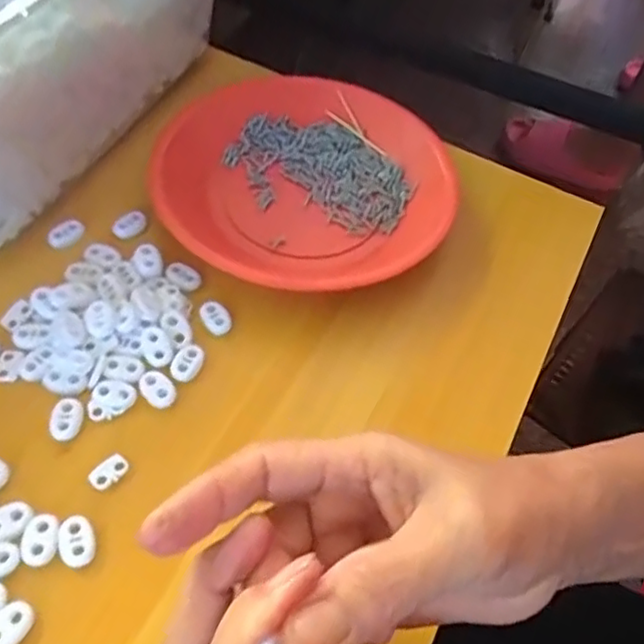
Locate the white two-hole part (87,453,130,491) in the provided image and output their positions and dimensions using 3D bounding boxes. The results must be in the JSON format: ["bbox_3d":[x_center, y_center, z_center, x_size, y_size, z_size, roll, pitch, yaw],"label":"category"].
[{"bbox_3d":[-0.105,0.073,0.319,0.012,0.004,0.019,36,58,18],"label":"white two-hole part"}]

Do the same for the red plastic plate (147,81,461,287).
[{"bbox_3d":[-0.012,-0.101,0.440,0.195,0.022,0.195,3,54,-5],"label":"red plastic plate"}]

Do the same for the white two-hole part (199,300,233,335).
[{"bbox_3d":[-0.062,-0.003,0.375,0.014,0.007,0.022,-34,65,-27],"label":"white two-hole part"}]

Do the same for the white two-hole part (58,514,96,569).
[{"bbox_3d":[-0.112,0.099,0.296,0.015,0.004,0.024,-12,57,-16],"label":"white two-hole part"}]

